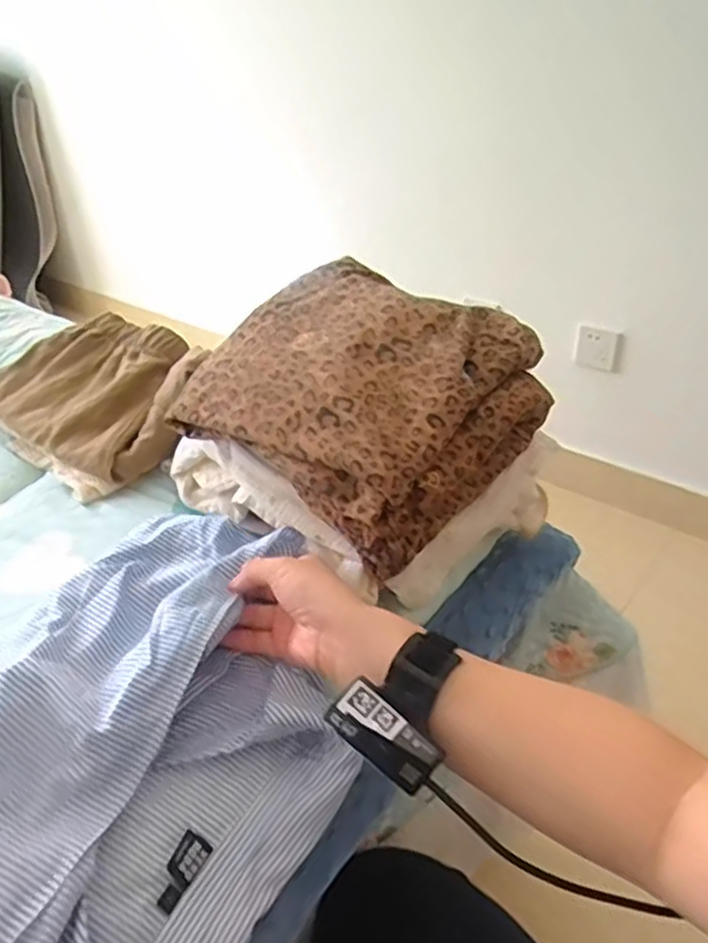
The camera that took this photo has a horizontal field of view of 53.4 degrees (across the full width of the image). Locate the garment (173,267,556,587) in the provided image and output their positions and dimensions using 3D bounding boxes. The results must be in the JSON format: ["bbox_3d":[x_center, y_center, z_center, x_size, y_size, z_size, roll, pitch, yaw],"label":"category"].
[{"bbox_3d":[0.001,-0.071,0.654,0.278,0.134,0.245,25,43,34],"label":"garment"}]

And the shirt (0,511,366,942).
[{"bbox_3d":[-0.183,0.216,0.428,0.259,0.048,0.465,36,49,14],"label":"shirt"}]

